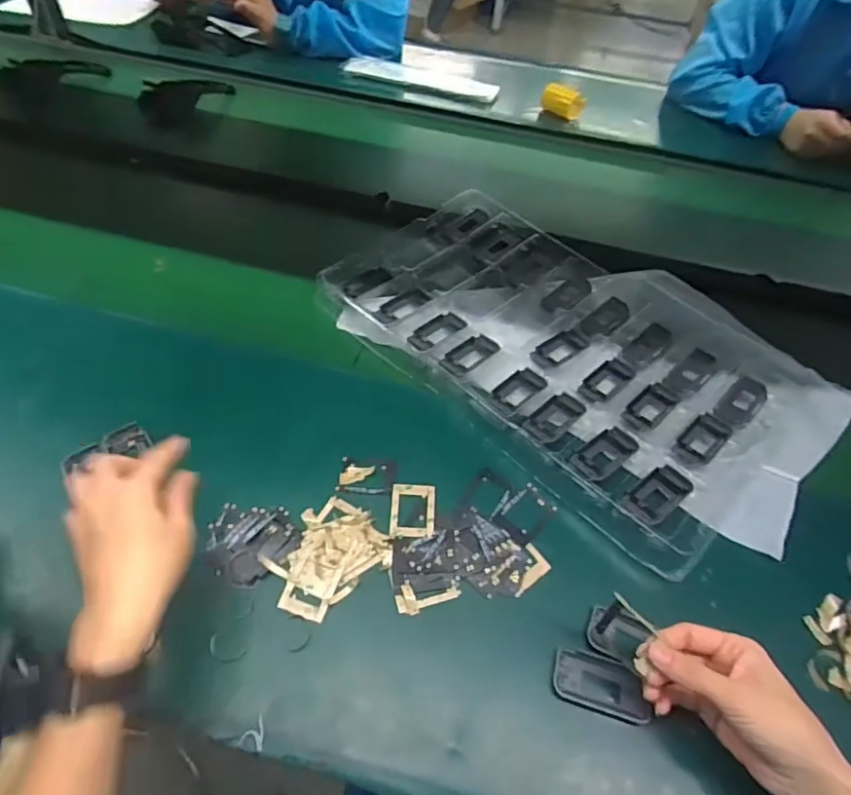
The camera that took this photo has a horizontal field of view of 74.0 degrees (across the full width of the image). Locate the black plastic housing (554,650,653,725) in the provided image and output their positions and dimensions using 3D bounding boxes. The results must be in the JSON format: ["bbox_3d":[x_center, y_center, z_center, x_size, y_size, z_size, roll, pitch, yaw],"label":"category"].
[{"bbox_3d":[0.137,0.223,0.440,0.071,0.012,0.035,17,55,9],"label":"black plastic housing"}]

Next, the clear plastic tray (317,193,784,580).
[{"bbox_3d":[0.147,-0.084,0.656,0.506,0.035,0.325,40,61,23],"label":"clear plastic tray"}]

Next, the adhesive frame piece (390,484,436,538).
[{"bbox_3d":[-0.011,0.105,0.525,0.040,0.005,0.055,3,54,-1],"label":"adhesive frame piece"}]

